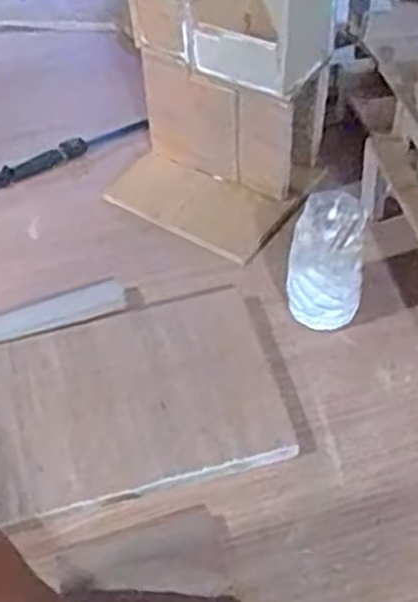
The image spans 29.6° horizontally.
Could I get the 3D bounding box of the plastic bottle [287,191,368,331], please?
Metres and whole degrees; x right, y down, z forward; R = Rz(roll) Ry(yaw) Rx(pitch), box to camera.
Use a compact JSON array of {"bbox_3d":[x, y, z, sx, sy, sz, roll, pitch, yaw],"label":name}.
[{"bbox_3d":[0.101,-0.035,0.690,0.064,0.105,0.073,3,49,6],"label":"plastic bottle"}]

